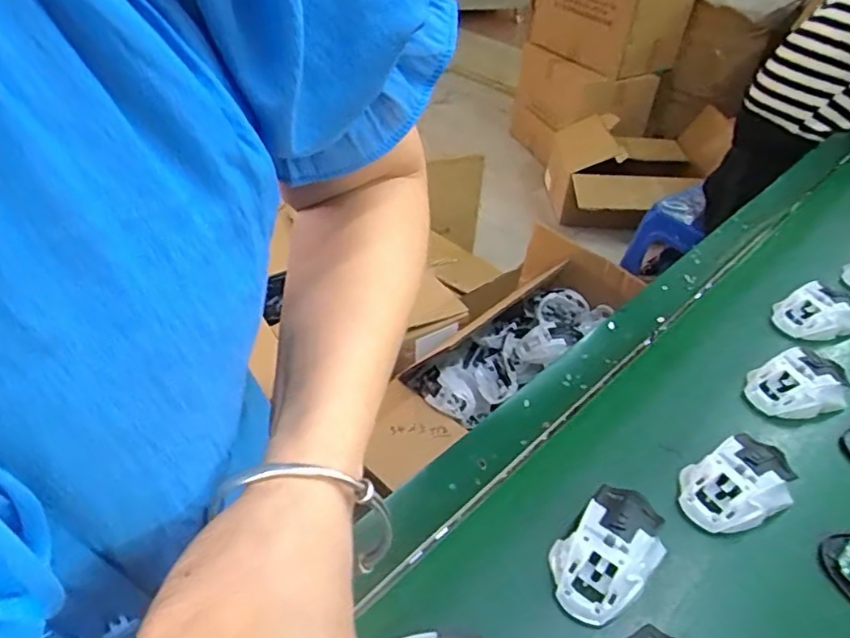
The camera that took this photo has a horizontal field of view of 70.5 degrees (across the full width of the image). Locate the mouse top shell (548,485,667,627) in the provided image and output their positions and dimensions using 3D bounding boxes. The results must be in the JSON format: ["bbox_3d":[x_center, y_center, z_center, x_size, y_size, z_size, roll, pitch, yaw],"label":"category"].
[{"bbox_3d":[0.141,0.175,0.460,0.109,0.037,0.064,-32,53,-33],"label":"mouse top shell"}]

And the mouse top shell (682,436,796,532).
[{"bbox_3d":[0.268,0.139,0.511,0.105,0.041,0.062,-19,46,-23],"label":"mouse top shell"}]

